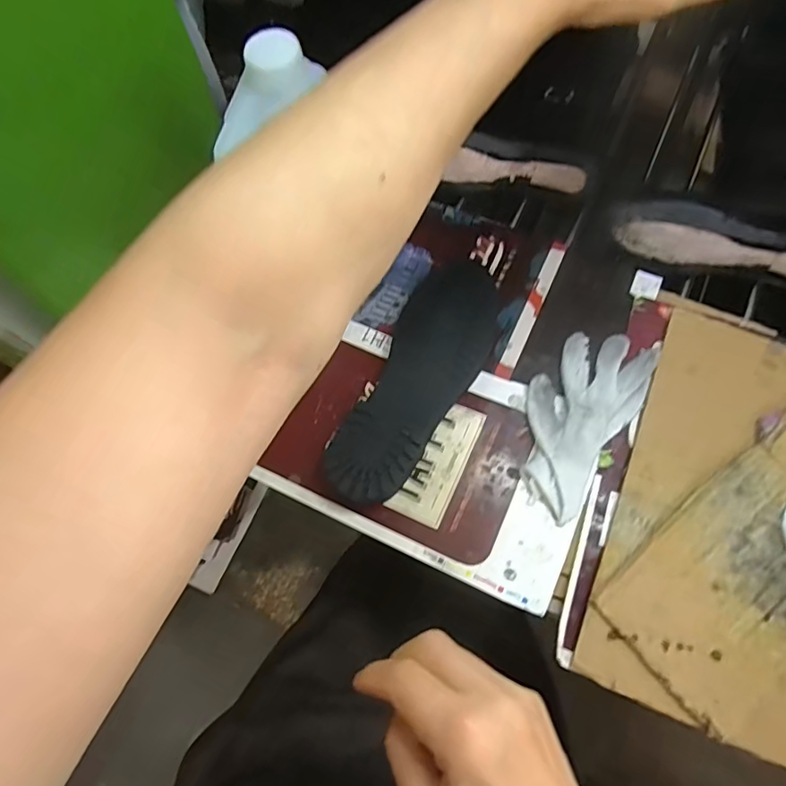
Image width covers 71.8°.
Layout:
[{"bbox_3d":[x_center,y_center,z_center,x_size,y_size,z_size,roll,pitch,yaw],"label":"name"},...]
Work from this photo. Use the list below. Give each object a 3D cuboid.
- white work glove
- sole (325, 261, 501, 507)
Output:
[{"bbox_3d":[0.153,0.017,0.454,0.078,0.018,0.165,34,74,14],"label":"white work glove"},{"bbox_3d":[0.027,-0.019,0.471,0.083,0.029,0.247,22,72,10],"label":"sole"}]

